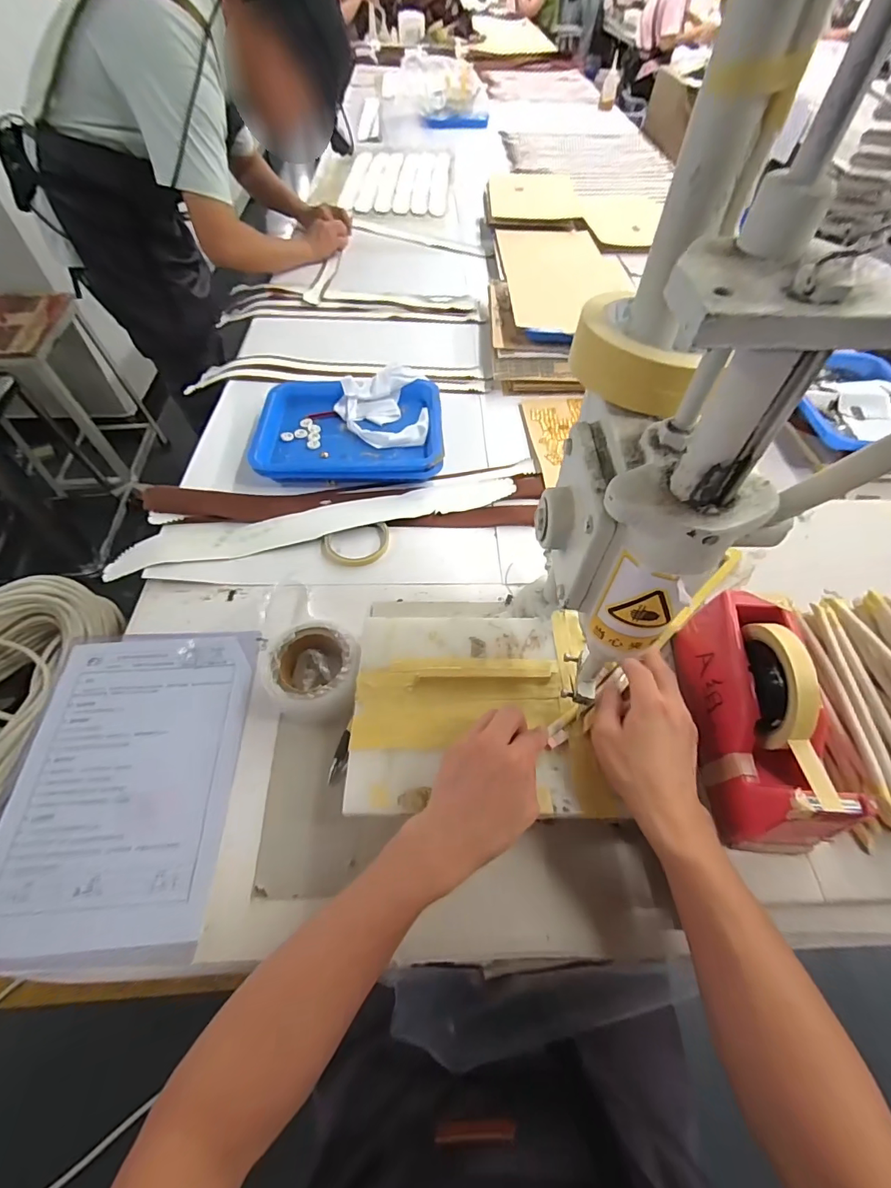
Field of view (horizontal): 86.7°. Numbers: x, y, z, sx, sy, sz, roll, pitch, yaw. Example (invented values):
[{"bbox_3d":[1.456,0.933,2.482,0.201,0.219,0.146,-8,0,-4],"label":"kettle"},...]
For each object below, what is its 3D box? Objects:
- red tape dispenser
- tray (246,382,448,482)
[{"bbox_3d":[0.270,0.098,0.401,0.074,0.122,0.197,2,55,-1],"label":"red tape dispenser"},{"bbox_3d":[-0.151,-0.266,0.760,0.290,0.048,0.223,-4,56,-4],"label":"tray"}]

